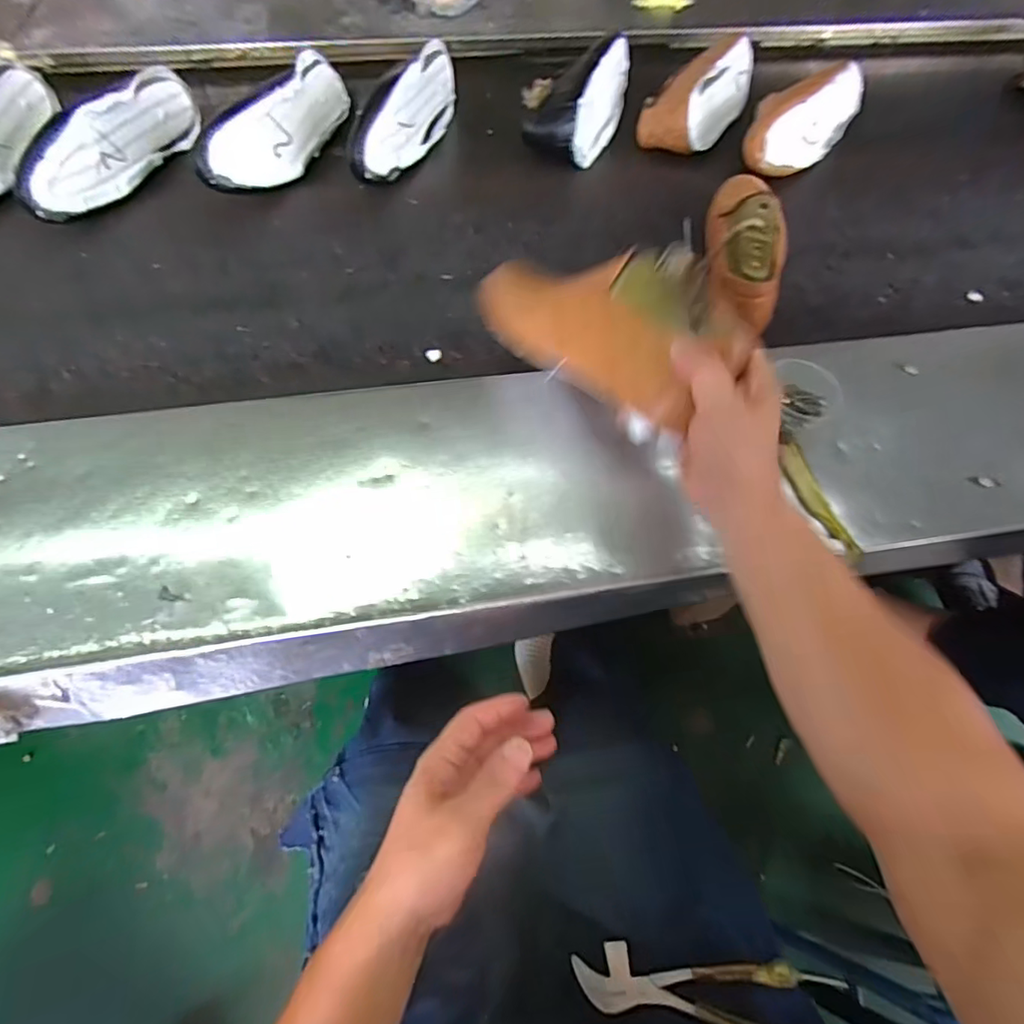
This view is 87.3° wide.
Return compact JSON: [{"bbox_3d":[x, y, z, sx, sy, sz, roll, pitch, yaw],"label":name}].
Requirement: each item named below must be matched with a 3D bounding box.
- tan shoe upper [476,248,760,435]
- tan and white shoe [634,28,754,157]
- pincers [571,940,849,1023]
[{"bbox_3d":[0.078,-0.147,0.433,0.222,0.085,0.109,37,100,33],"label":"tan shoe upper"},{"bbox_3d":[0.270,-0.606,0.767,0.123,0.066,0.237,24,66,9],"label":"tan and white shoe"},{"bbox_3d":[0.144,0.365,0.407,0.197,0.013,0.049,-5,63,16],"label":"pincers"}]

